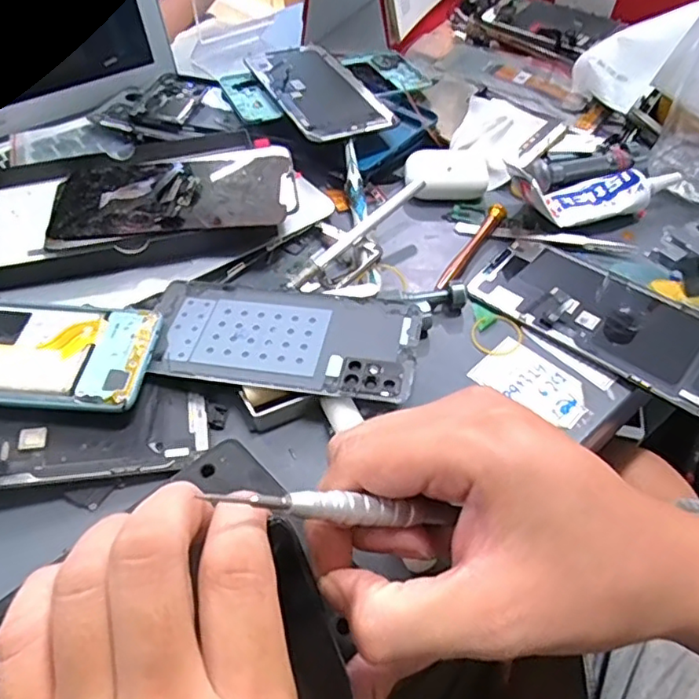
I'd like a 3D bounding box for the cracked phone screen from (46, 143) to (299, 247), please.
[{"bbox_3d":[-0.112,-0.104,0.385,0.152,0.008,0.076,-7,53,0],"label":"cracked phone screen"}]

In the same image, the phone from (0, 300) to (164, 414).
[{"bbox_3d":[-0.181,-0.002,0.306,0.154,0.005,0.072,5,45,-2],"label":"phone"}]

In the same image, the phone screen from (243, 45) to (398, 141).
[{"bbox_3d":[-0.026,-0.208,0.473,0.071,0.010,0.148,-20,53,-18],"label":"phone screen"}]

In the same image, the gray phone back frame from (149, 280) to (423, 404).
[{"bbox_3d":[-0.037,-0.008,0.326,0.144,0.004,0.073,5,49,8],"label":"gray phone back frame"}]

